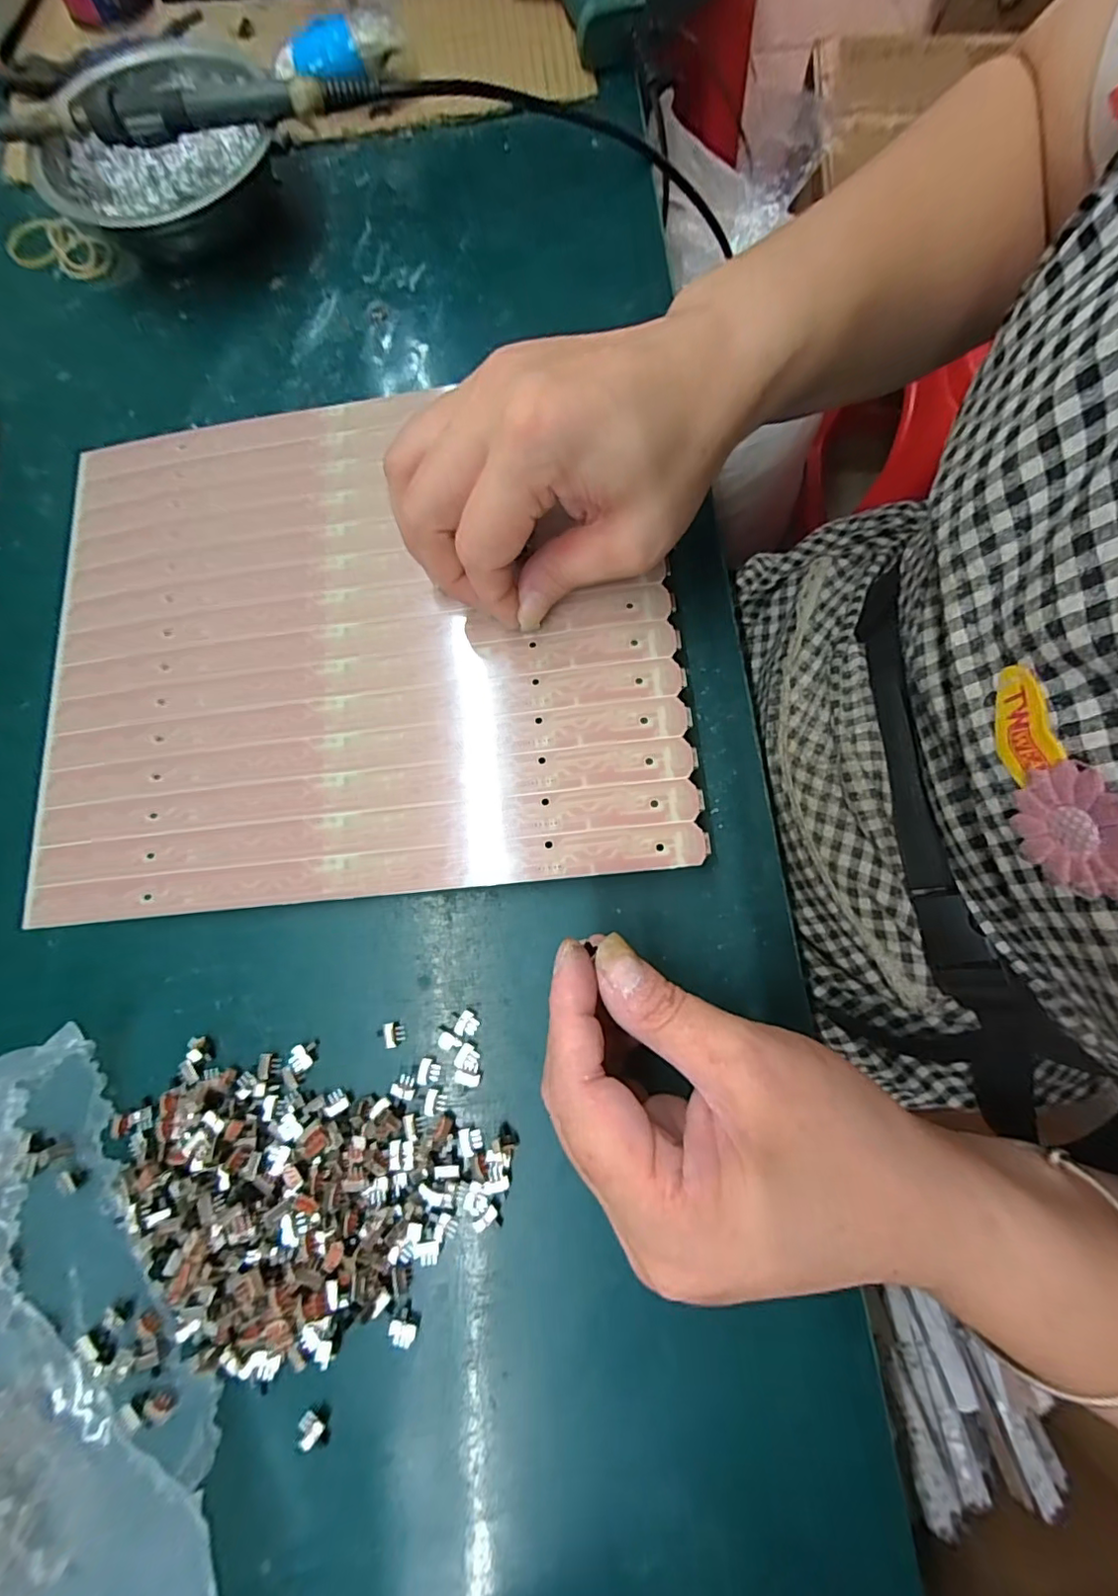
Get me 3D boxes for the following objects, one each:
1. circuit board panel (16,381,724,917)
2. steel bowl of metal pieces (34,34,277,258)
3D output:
[{"bbox_3d":[-0.096,-0.074,0.250,0.283,0.004,0.234,-6,78,5],"label":"circuit board panel"},{"bbox_3d":[-0.201,-0.333,0.299,0.115,0.045,0.121,0,77,2],"label":"steel bowl of metal pieces"}]

